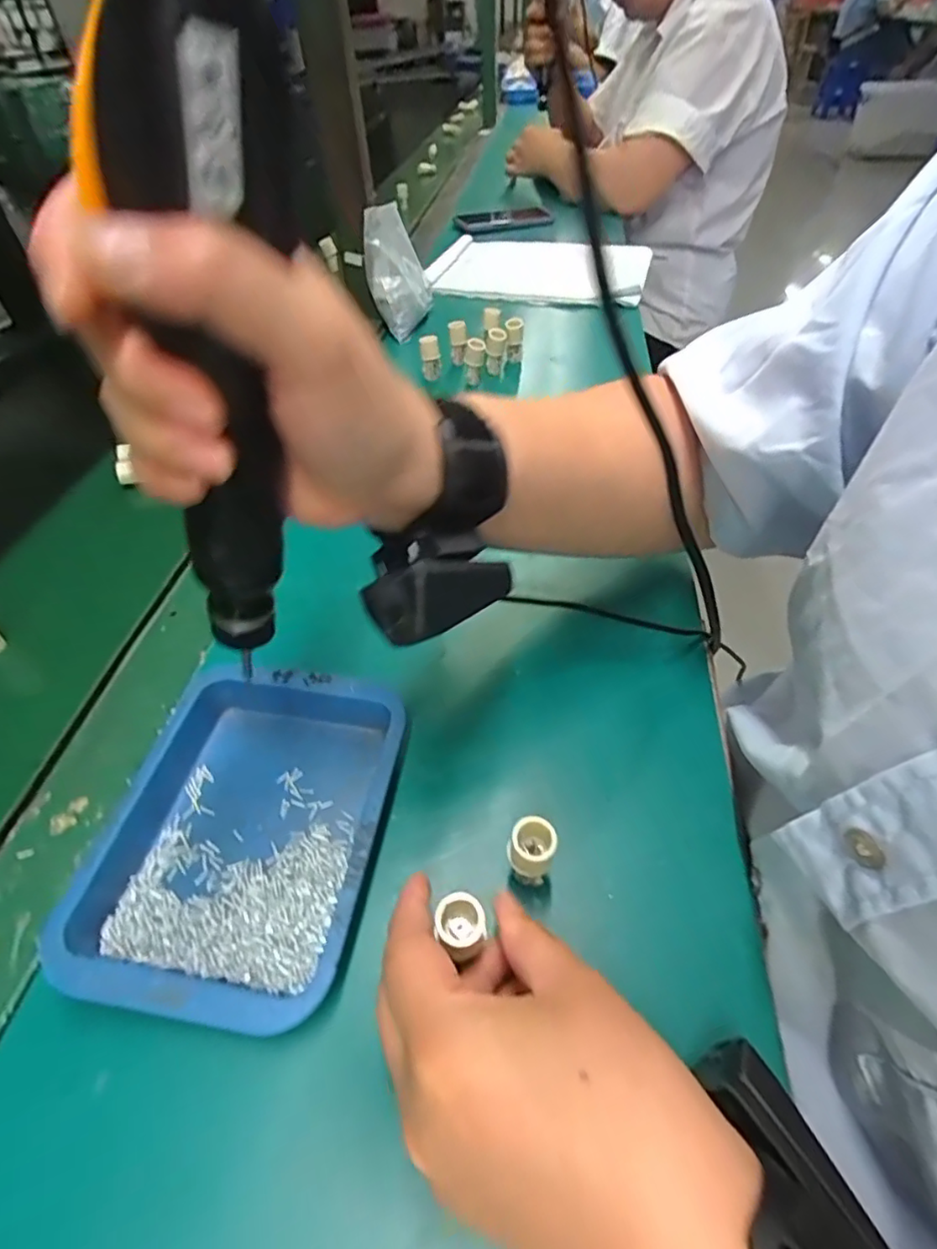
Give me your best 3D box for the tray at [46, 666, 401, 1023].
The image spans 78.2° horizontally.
[{"bbox_3d":[-0.100,0.092,0.273,0.119,0.025,0.158,6,49,7],"label":"tray"}]

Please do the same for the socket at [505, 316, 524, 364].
[{"bbox_3d":[0.050,-0.306,0.620,0.018,0.041,0.020,6,48,7],"label":"socket"}]

